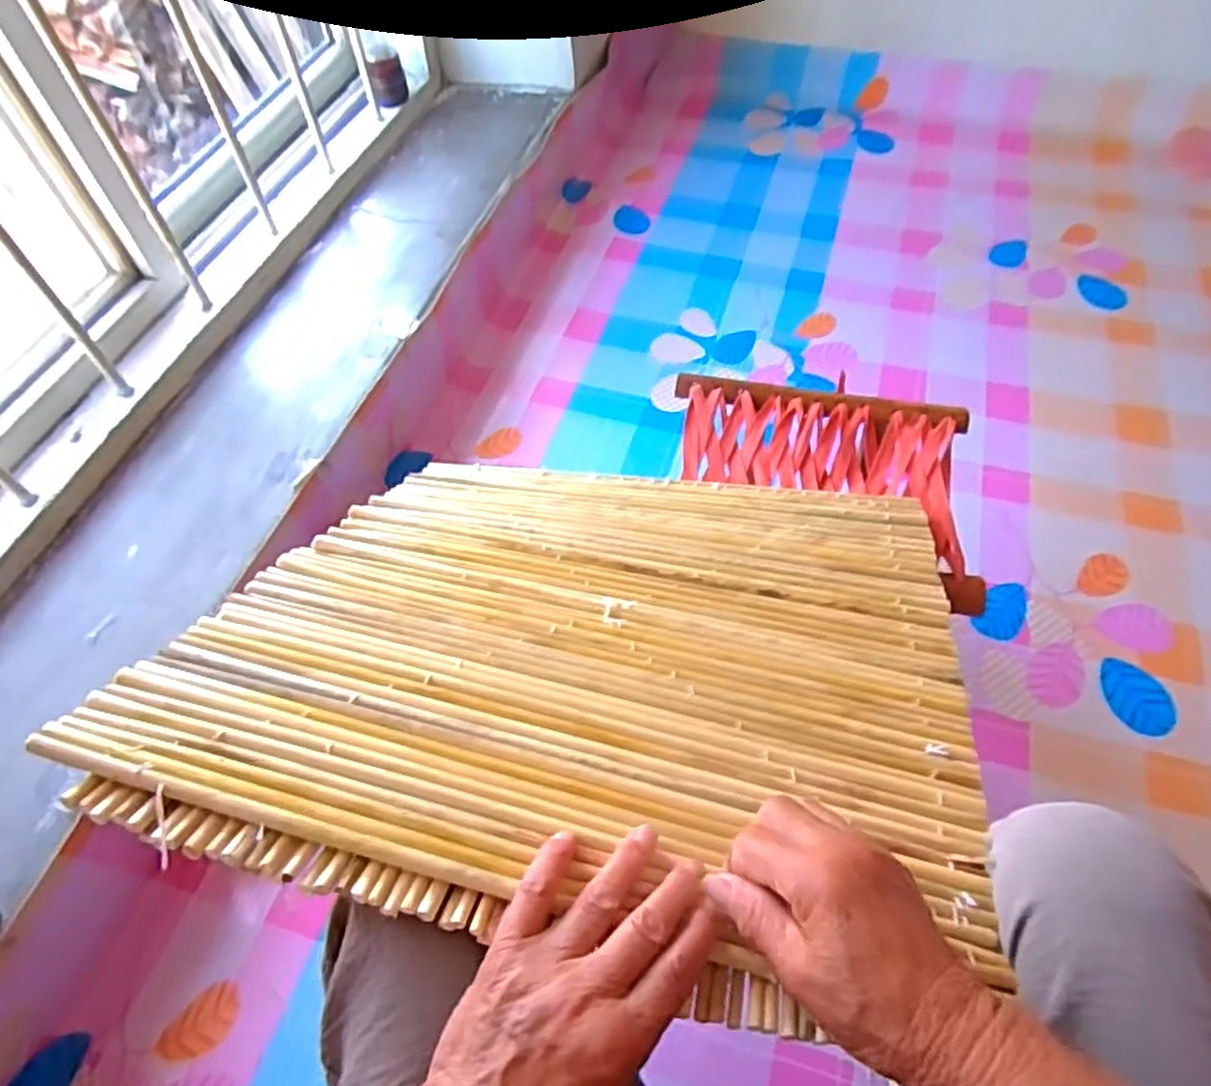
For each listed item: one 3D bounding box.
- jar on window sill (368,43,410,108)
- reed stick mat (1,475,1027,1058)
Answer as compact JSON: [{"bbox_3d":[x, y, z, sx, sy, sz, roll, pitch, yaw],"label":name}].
[{"bbox_3d":[-0.334,-0.716,1.116,0.049,0.074,0.065,-14,57,-5],"label":"jar on window sill"},{"bbox_3d":[0.001,0.057,0.489,0.464,0.034,0.421,13,35,6],"label":"reed stick mat"}]

